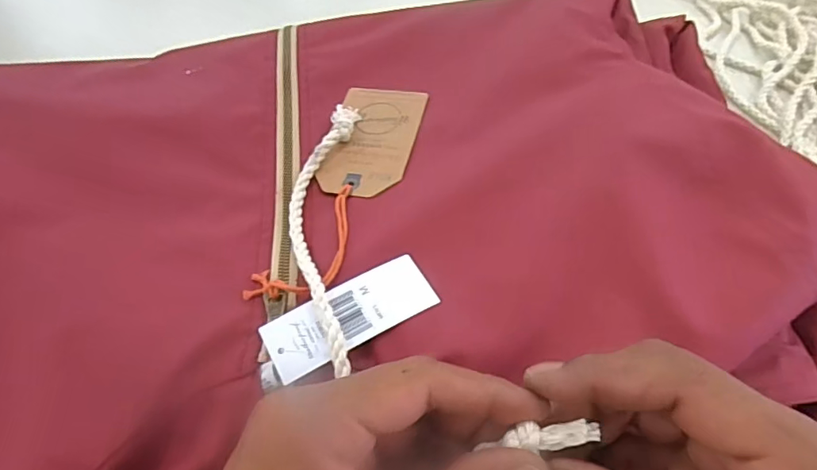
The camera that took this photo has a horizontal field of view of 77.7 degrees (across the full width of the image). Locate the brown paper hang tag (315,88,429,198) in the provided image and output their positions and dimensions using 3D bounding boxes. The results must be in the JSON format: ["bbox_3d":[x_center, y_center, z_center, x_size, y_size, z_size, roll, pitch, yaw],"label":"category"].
[{"bbox_3d":[-0.022,-0.063,0.331,0.055,0.004,0.098,6,52,9],"label":"brown paper hang tag"}]

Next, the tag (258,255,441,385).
[{"bbox_3d":[-0.028,0.037,0.243,0.082,0.006,0.032,-27,60,-18],"label":"tag"}]

